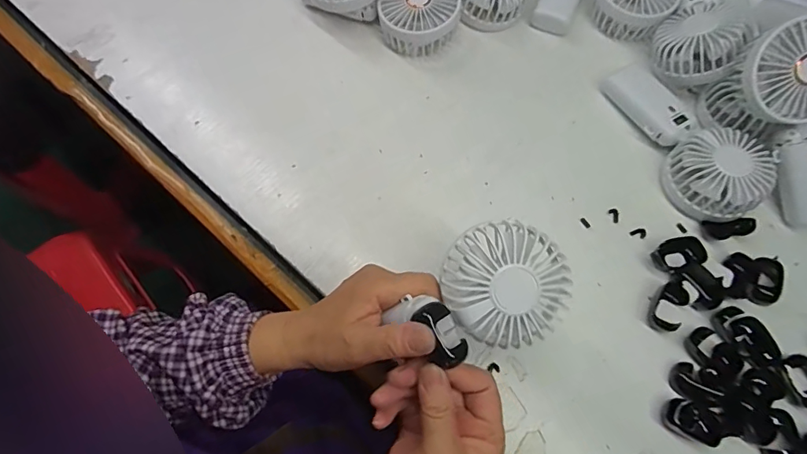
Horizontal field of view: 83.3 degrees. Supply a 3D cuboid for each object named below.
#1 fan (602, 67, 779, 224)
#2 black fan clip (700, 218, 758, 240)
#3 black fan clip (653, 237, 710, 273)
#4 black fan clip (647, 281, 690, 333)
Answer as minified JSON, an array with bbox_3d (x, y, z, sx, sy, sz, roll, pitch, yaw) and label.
[{"bbox_3d":[0.280,-0.092,0.445,0.087,0.044,0.182,-20,70,-7],"label":"fan"},{"bbox_3d":[0.306,0.002,0.424,0.044,0.008,0.018,-1,69,0],"label":"black fan clip"},{"bbox_3d":[0.252,0.025,0.416,0.045,0.013,0.027,-14,69,-5],"label":"black fan clip"},{"bbox_3d":[0.236,0.070,0.402,0.024,0.009,0.044,28,72,11],"label":"black fan clip"}]

